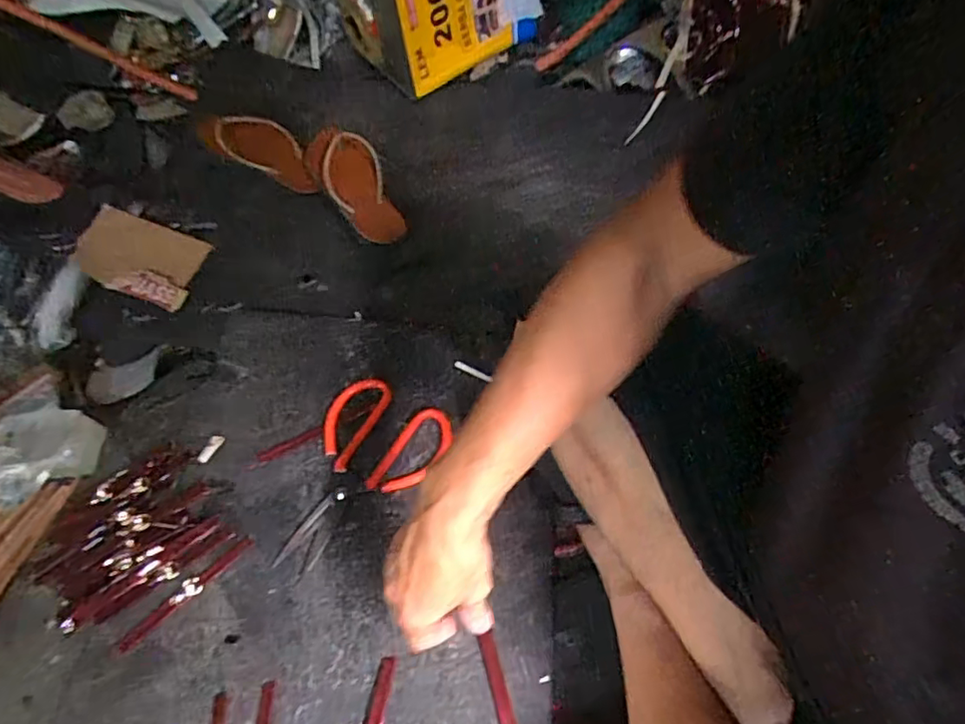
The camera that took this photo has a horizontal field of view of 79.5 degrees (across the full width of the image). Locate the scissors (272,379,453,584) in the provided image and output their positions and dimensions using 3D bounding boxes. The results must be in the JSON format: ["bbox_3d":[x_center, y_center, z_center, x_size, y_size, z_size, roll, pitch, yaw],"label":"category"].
[{"bbox_3d":[-0.132,0.119,0.608,0.128,0.024,0.210,23,63,18],"label":"scissors"}]

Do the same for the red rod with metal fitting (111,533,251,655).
[{"bbox_3d":[-0.286,0.222,0.560,0.142,0.010,0.017,-40,63,-19],"label":"red rod with metal fitting"}]

